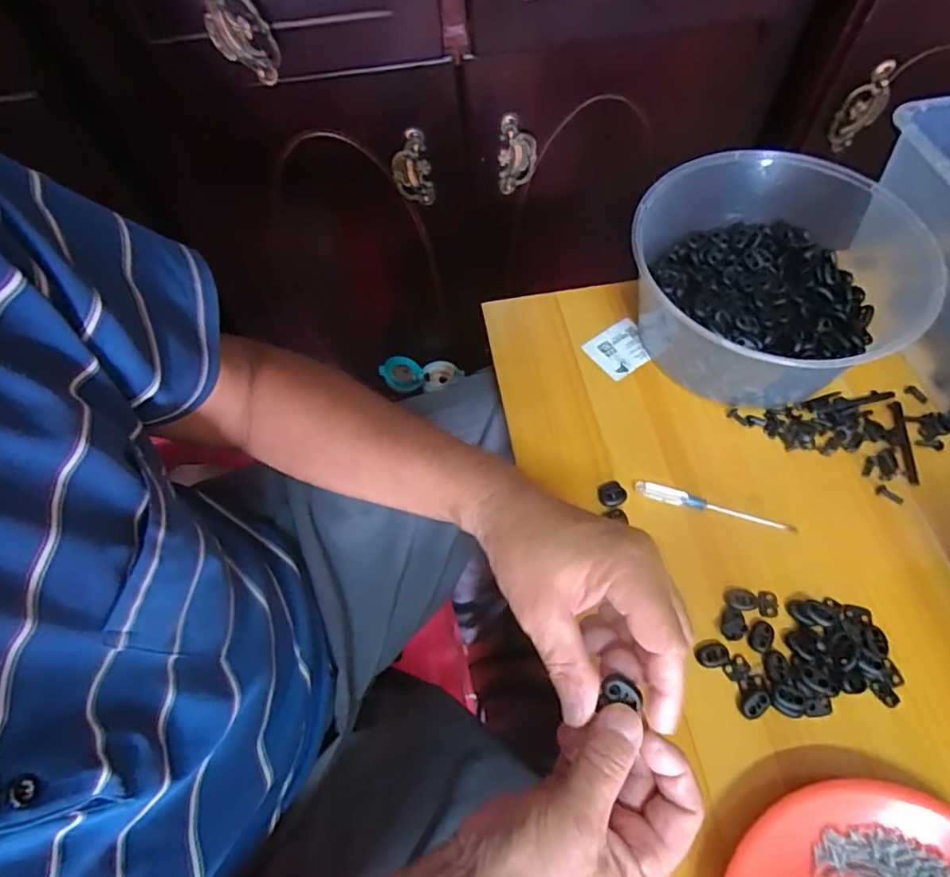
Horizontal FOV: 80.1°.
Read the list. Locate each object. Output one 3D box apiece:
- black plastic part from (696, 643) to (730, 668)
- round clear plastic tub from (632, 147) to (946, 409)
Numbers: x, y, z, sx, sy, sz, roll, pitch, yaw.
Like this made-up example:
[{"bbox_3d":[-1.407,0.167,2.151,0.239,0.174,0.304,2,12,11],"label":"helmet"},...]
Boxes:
[{"bbox_3d":[0.164,0.150,0.390,0.021,0.007,0.015,-4,63,0],"label":"black plastic part"},{"bbox_3d":[0.271,-0.141,0.488,0.250,0.095,0.215,-16,64,-6],"label":"round clear plastic tub"}]

